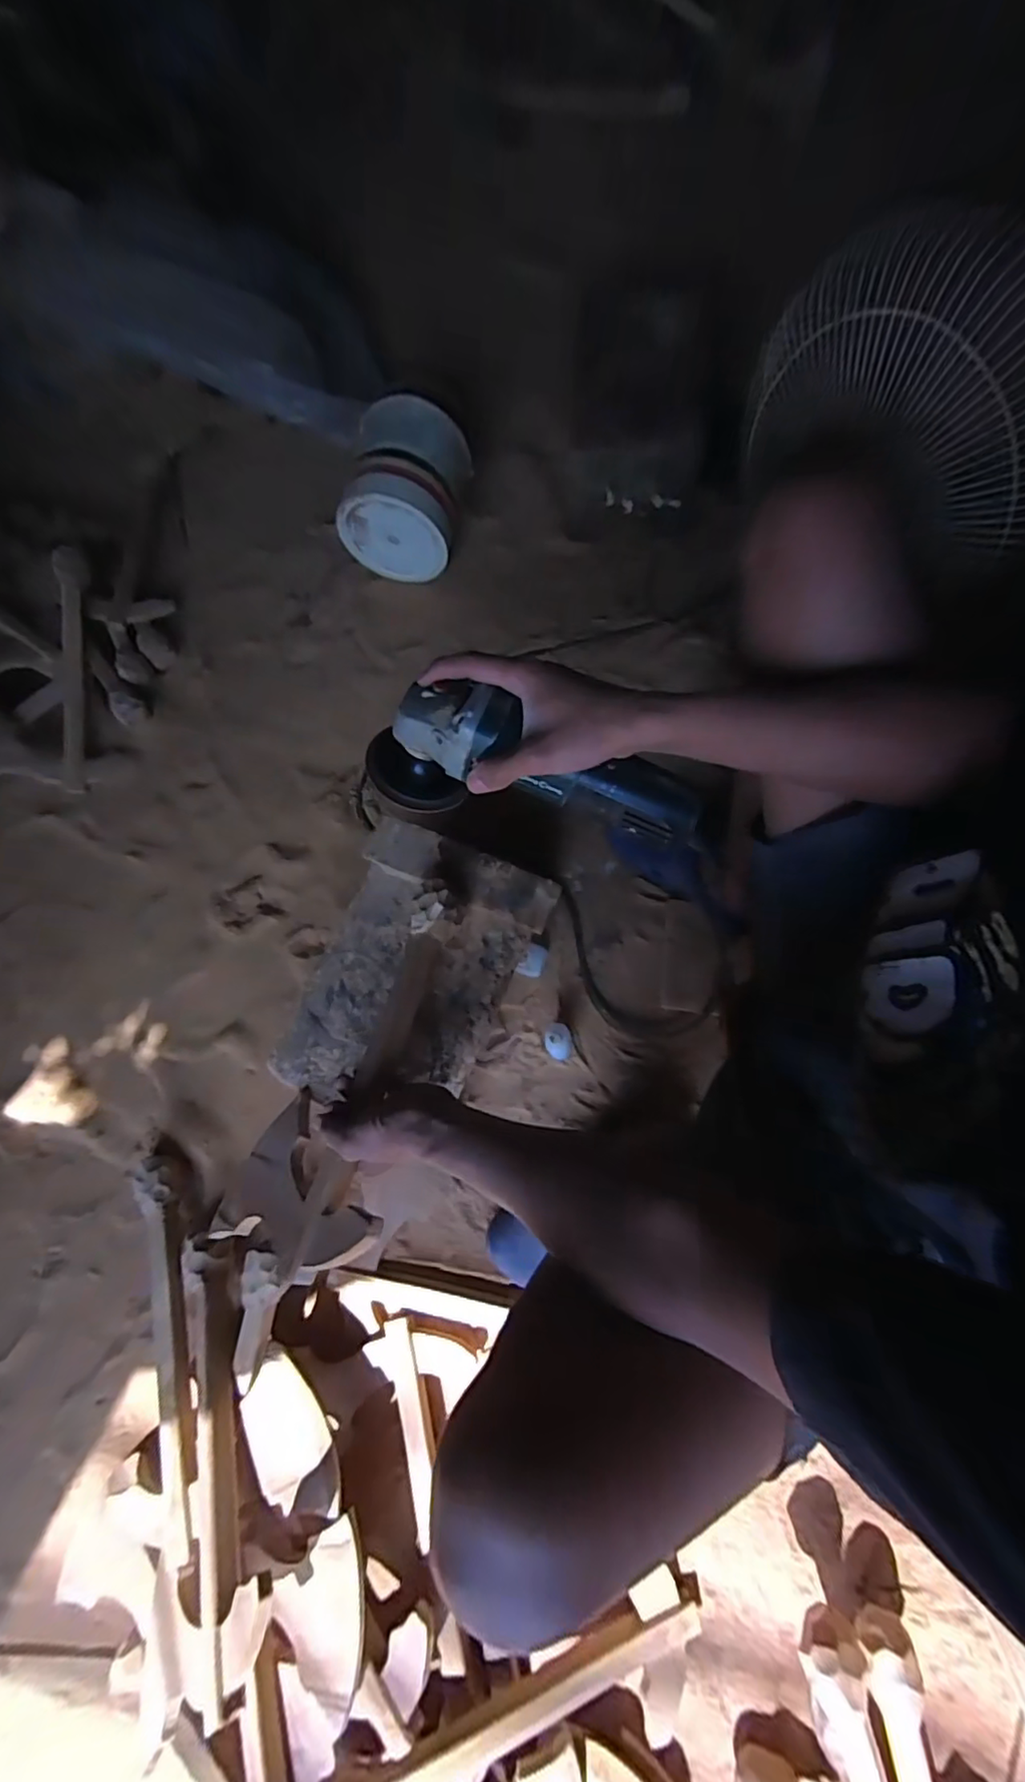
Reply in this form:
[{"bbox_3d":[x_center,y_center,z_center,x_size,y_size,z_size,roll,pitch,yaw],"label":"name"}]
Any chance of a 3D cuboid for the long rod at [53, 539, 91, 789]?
[{"bbox_3d":[-0.708,-0.356,0.943,0.032,0.036,0.385,1,93,3],"label":"long rod"}]

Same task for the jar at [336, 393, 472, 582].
[{"bbox_3d":[-0.174,-0.645,0.957,0.177,0.181,0.177,13,77,6],"label":"jar"}]

